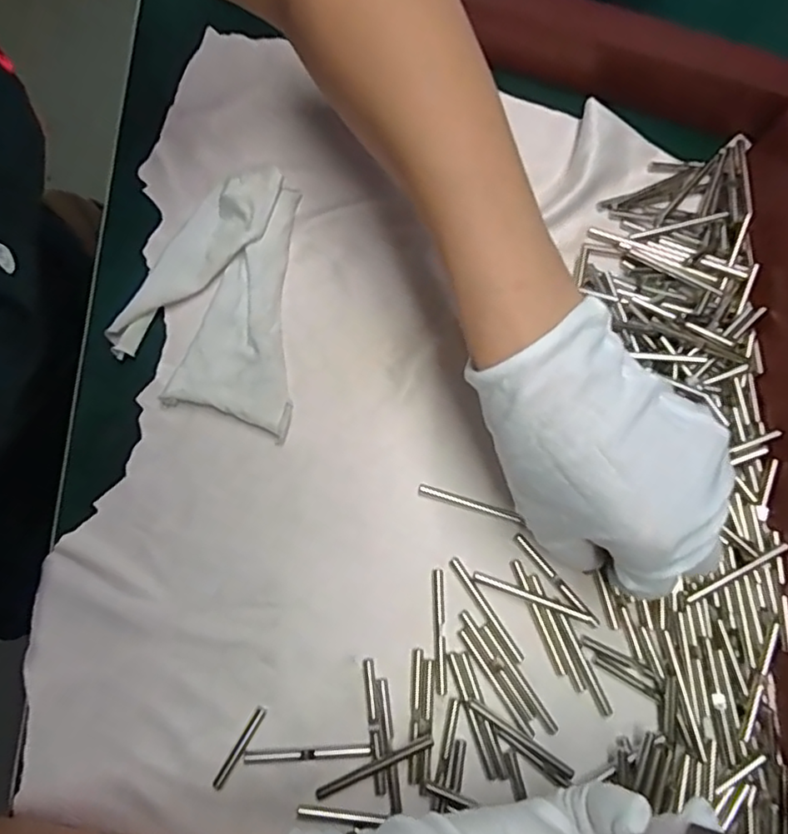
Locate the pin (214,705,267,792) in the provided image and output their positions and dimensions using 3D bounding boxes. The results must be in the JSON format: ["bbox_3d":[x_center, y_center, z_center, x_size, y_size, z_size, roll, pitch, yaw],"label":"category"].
[{"bbox_3d":[-0.066,0.141,0.258,0.004,0.004,0.035,29,77,6],"label":"pin"}]

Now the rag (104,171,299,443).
[{"bbox_3d":[-0.092,-0.061,0.305,0.083,0.020,0.133,3,76,-1],"label":"rag"}]

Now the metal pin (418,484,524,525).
[{"bbox_3d":[0.036,0.042,0.292,0.049,0.005,0.005,16,75,5],"label":"metal pin"}]

